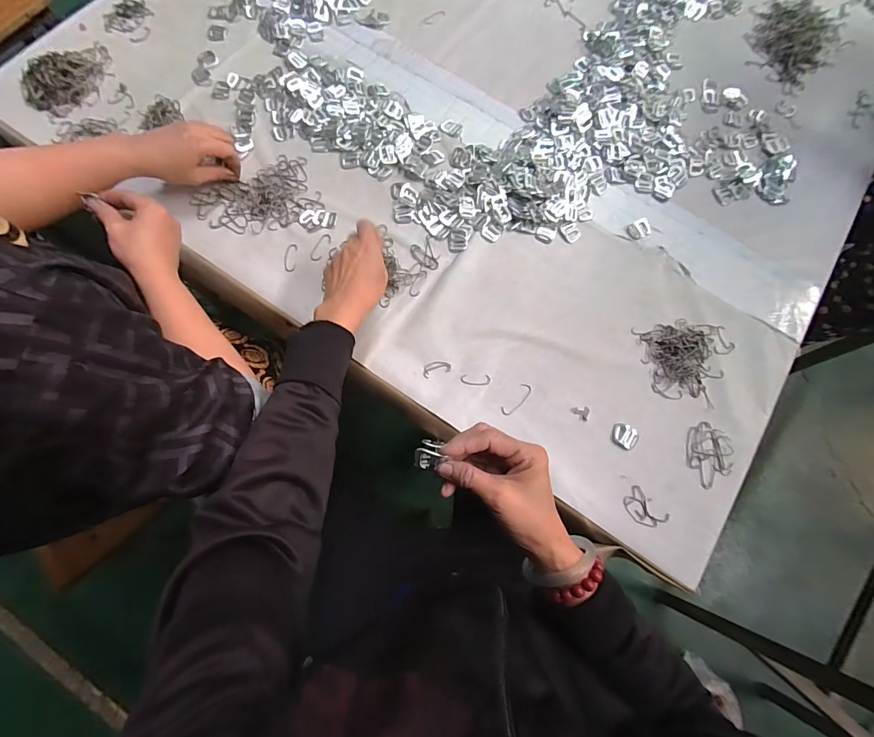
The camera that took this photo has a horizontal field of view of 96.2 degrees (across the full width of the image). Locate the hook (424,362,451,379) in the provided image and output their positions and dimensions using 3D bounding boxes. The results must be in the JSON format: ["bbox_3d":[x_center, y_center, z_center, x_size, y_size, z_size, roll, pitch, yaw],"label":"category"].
[{"bbox_3d":[0.000,0.000,0.504,0.036,0.004,0.019,-18,75,-7],"label":"hook"}]

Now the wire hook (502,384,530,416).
[{"bbox_3d":[0.101,0.039,0.493,0.017,0.004,0.050,44,77,10],"label":"wire hook"}]

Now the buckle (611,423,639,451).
[{"bbox_3d":[0.234,0.085,0.491,0.031,0.006,0.030,28,75,6],"label":"buckle"}]

